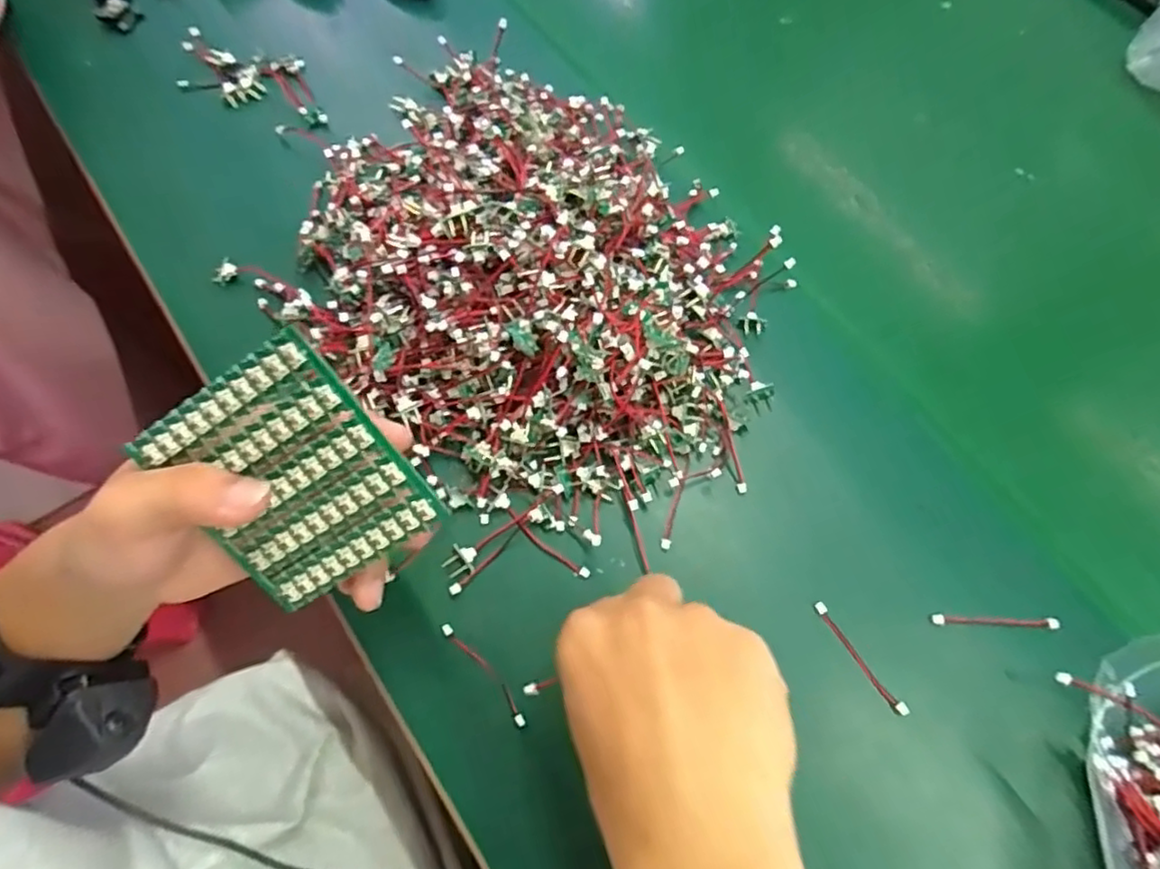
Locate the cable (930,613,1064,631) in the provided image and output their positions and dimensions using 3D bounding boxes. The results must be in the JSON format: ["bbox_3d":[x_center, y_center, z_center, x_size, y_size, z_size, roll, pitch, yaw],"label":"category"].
[{"bbox_3d":[0.196,0.089,0.313,0.058,0.006,0.006,2,67,0],"label":"cable"}]

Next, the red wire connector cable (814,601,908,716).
[{"bbox_3d":[0.130,0.104,0.308,0.005,0.006,0.059,-32,71,-13],"label":"red wire connector cable"}]

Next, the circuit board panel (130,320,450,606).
[{"bbox_3d":[-0.107,0.018,0.245,0.078,0.006,0.086,-31,109,12],"label":"circuit board panel"}]

